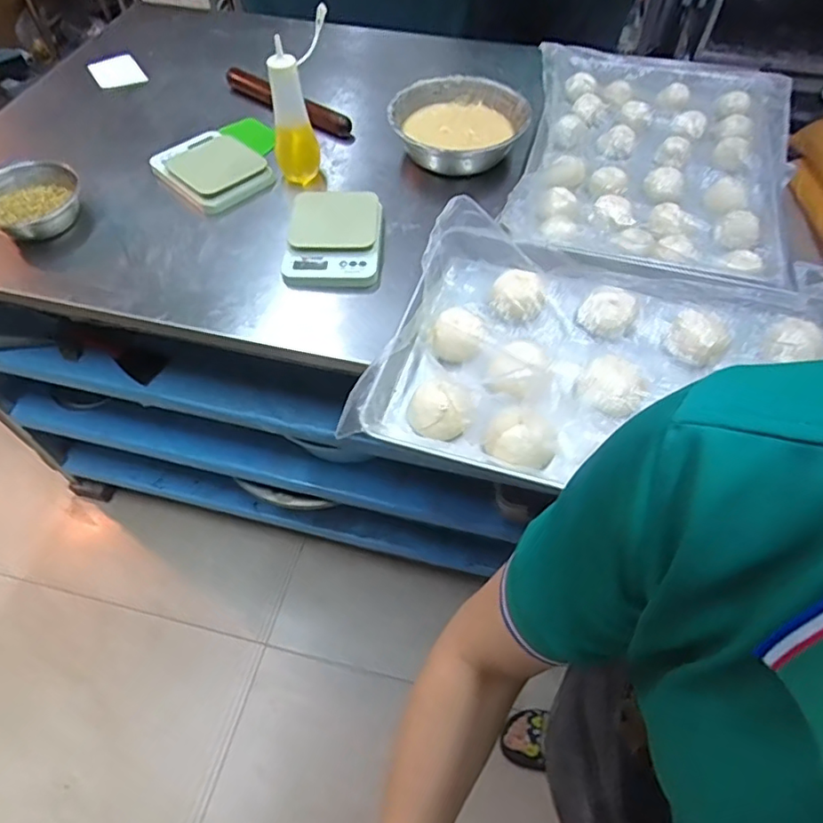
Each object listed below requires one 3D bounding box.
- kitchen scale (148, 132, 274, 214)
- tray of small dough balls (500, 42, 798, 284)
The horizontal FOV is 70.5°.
[{"bbox_3d":[-0.360,-0.437,1.045,0.150,0.039,0.217,-38,63,-23],"label":"kitchen scale"},{"bbox_3d":[0.408,-0.459,0.987,0.424,0.066,0.591,17,55,10],"label":"tray of small dough balls"}]

